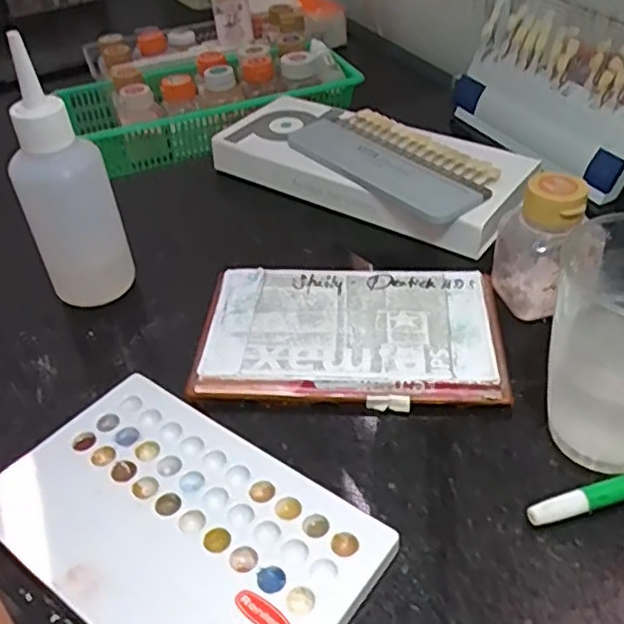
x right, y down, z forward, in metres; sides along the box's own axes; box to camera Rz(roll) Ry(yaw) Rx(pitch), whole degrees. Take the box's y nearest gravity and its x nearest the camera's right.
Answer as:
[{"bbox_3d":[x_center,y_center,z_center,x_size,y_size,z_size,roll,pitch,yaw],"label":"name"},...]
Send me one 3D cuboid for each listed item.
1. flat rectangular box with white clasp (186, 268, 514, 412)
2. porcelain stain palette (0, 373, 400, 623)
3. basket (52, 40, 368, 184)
[{"bbox_3d":[0.020,0.008,0.342,0.150,0.009,0.089,3,42,5],"label":"flat rectangular box with white clasp"},{"bbox_3d":[-0.053,0.084,0.263,0.153,0.010,0.093,24,48,30],"label":"porcelain stain palette"},{"bbox_3d":[-0.105,-0.220,0.678,0.281,0.075,0.134,-19,42,-16],"label":"basket"}]

